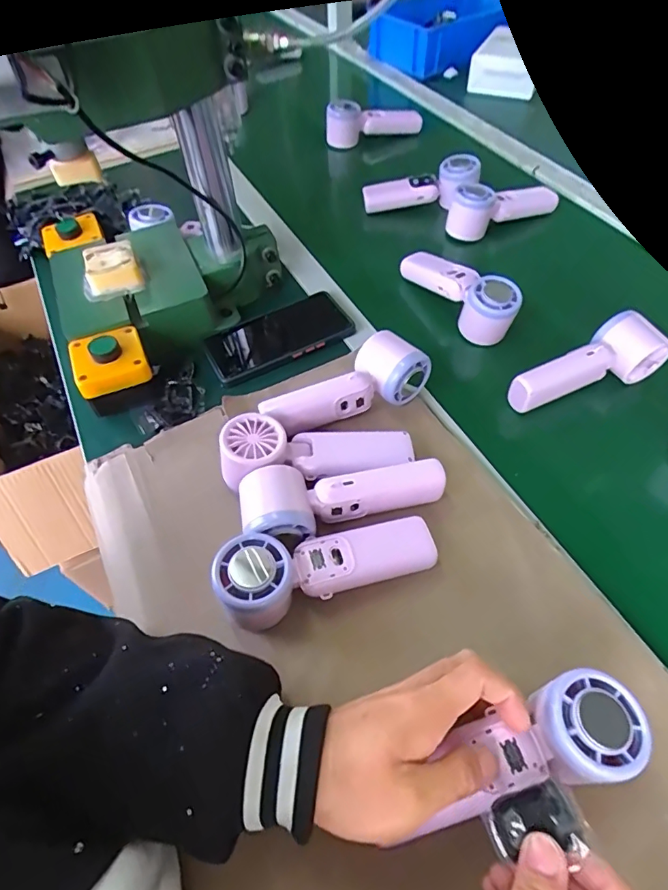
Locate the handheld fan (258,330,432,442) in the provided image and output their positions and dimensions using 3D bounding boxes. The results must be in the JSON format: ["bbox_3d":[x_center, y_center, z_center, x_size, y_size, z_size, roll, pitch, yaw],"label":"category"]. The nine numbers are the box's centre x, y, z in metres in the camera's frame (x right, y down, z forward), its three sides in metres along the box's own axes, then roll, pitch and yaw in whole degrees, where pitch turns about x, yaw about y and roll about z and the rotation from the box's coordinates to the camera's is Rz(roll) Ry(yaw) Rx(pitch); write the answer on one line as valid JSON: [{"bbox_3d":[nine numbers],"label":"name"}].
[{"bbox_3d":[0.013,-0.049,0.461,0.155,0.059,0.053,-29,57,-16],"label":"handheld fan"}]

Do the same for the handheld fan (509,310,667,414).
[{"bbox_3d":[0.251,-0.078,0.482,0.157,0.050,0.055,-25,56,-13],"label":"handheld fan"}]

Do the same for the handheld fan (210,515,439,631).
[{"bbox_3d":[-0.005,0.084,0.364,0.163,0.047,0.058,-18,55,-9],"label":"handheld fan"}]

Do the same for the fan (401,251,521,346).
[{"bbox_3d":[0.142,-0.184,0.561,0.052,0.052,0.165,-29,57,-16],"label":"fan"}]

